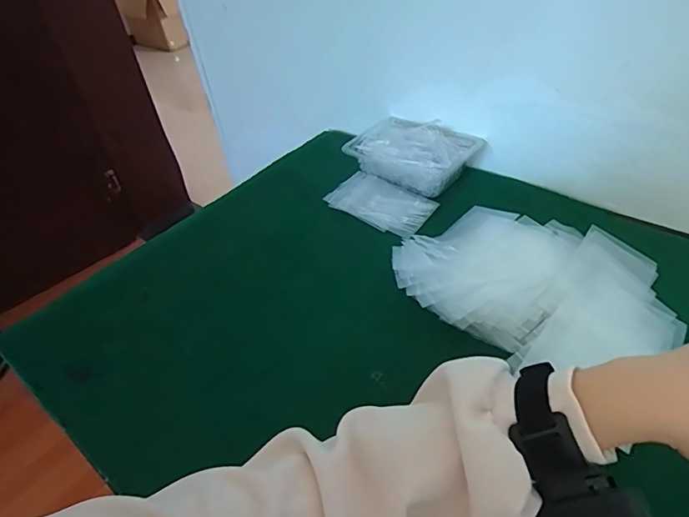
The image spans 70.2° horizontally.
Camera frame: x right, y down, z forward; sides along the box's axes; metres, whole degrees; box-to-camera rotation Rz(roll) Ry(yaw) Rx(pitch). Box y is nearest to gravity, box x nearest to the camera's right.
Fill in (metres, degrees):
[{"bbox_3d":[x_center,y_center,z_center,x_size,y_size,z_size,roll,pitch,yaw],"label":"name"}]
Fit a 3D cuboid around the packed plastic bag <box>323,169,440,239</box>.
[{"bbox_3d":[0.049,-0.080,0.699,0.148,0.026,0.085,21,49,30],"label":"packed plastic bag"}]

